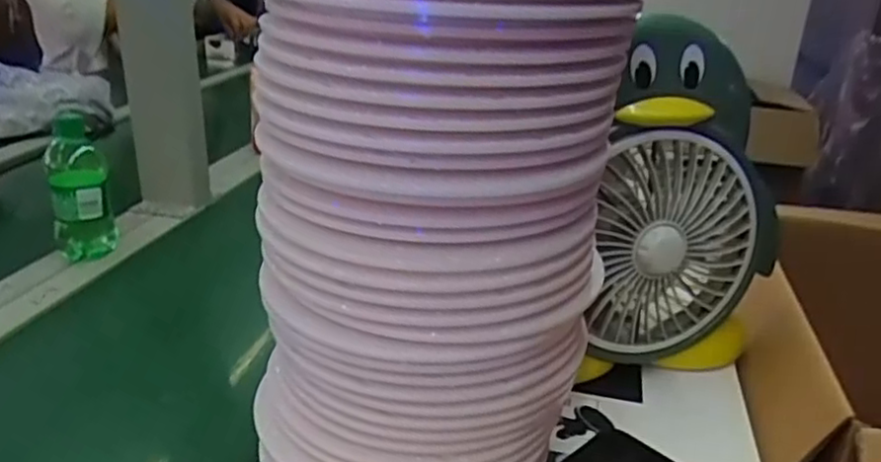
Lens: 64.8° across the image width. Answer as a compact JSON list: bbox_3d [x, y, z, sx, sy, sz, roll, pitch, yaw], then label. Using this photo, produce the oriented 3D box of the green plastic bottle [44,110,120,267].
[{"bbox_3d":[-0.395,-0.049,0.760,0.059,0.156,0.051,-8,25,-23],"label":"green plastic bottle"}]

